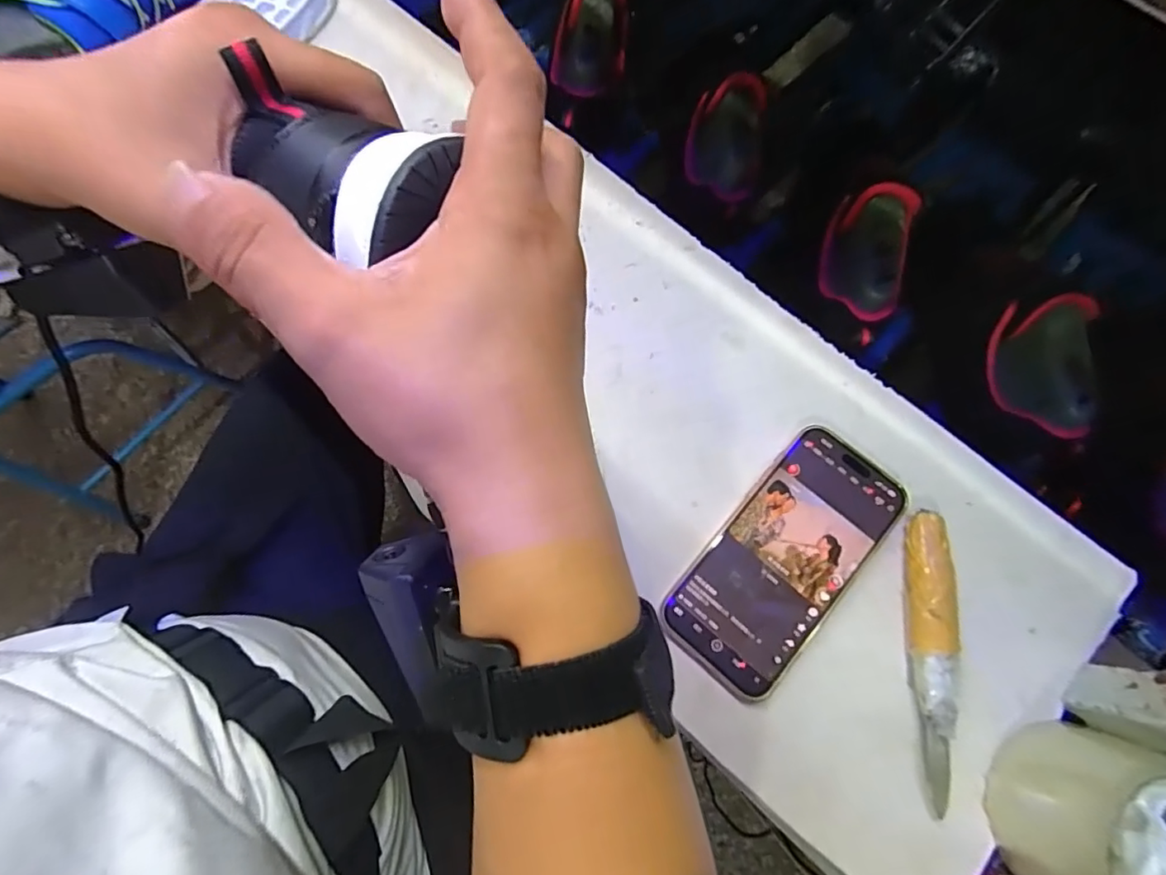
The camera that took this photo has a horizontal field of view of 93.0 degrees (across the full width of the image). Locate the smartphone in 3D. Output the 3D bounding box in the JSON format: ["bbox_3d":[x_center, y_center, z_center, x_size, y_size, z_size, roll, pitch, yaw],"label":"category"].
[{"bbox_3d":[0.123,0.073,0.347,0.075,0.017,0.168,43,78,11],"label":"smartphone"}]

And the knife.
[{"bbox_3d":[0.202,0.125,0.322,0.022,0.023,0.159,5,74,1],"label":"knife"}]

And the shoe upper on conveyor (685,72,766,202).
[{"bbox_3d":[0.109,-0.226,0.425,0.052,0.042,0.088,8,74,2],"label":"shoe upper on conveyor"}]

